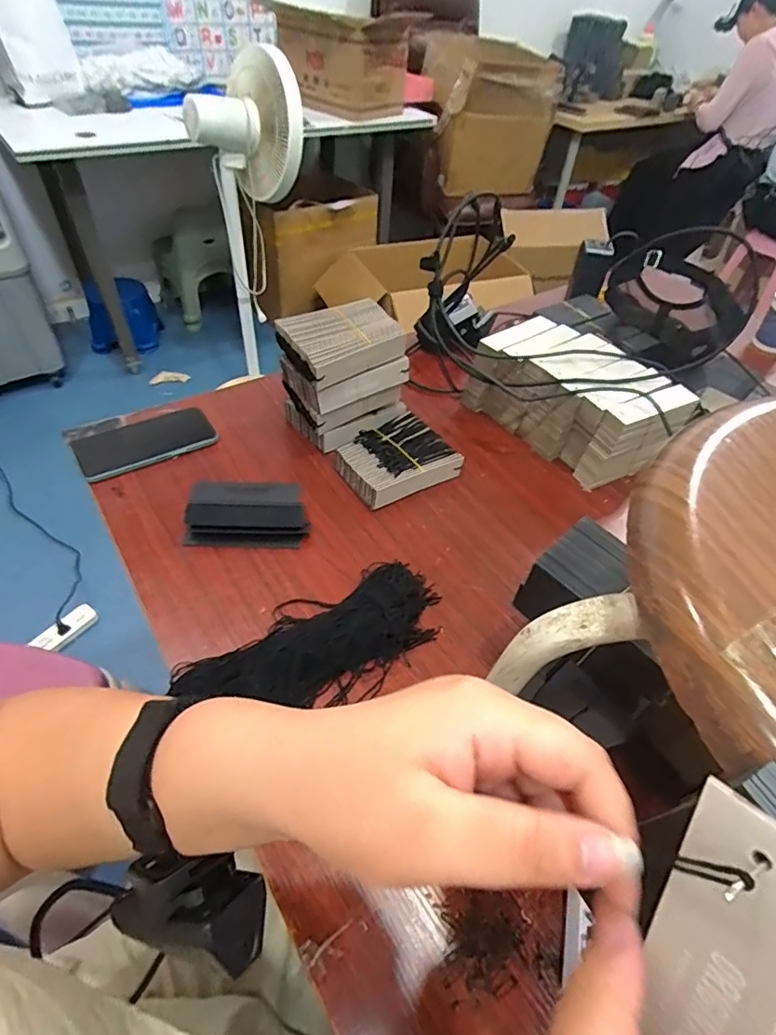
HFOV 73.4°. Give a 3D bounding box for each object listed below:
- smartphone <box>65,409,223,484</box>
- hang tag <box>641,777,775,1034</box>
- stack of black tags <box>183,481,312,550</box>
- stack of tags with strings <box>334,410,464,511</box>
[{"bbox_3d":[-0.299,-0.094,0.646,0.155,0.012,0.076,-25,54,-25],"label":"smartphone"},{"bbox_3d":[0.087,0.126,0.142,0.004,0.111,0.031,-8,24,-33],"label":"hang tag"},{"bbox_3d":[-0.158,-0.013,0.591,0.132,0.022,0.099,0,47,-5],"label":"stack of black tags"},{"bbox_3d":[0.008,-0.077,0.653,0.135,0.037,0.112,-21,52,-23],"label":"stack of tags with strings"}]

